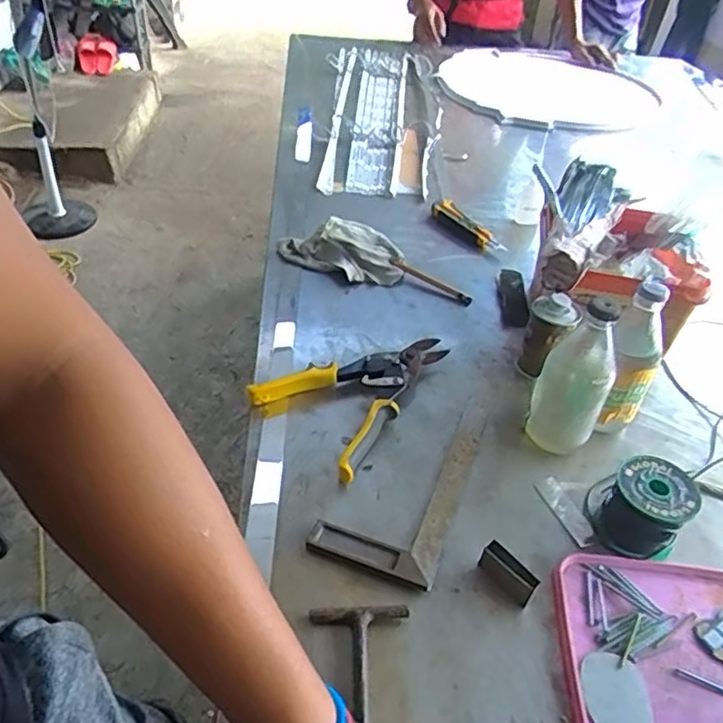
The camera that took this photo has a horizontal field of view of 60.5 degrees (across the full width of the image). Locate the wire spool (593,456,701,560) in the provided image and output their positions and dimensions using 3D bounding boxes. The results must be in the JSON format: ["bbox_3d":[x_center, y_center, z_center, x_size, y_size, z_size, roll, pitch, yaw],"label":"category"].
[{"bbox_3d":[0.258,0.134,0.562,0.066,0.065,0.065,3,40,-2],"label":"wire spool"}]

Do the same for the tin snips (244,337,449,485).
[{"bbox_3d":[0.009,0.027,0.696,0.149,0.028,0.220,34,49,31],"label":"tin snips"}]

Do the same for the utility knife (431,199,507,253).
[{"bbox_3d":[0.171,-0.216,0.992,0.025,0.029,0.169,-20,46,-26],"label":"utility knife"}]

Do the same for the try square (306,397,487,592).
[{"bbox_3d":[0.049,0.107,0.616,0.109,0.012,0.241,17,42,14],"label":"try square"}]

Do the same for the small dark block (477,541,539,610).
[{"bbox_3d":[0.125,0.178,0.526,0.015,0.030,0.050,-29,51,-33],"label":"small dark block"}]

